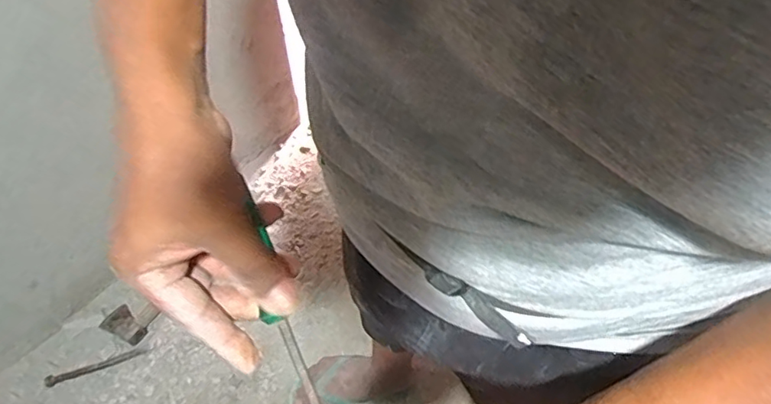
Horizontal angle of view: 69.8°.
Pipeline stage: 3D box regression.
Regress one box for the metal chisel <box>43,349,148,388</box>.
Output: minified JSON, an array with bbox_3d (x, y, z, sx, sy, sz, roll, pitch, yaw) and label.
[{"bbox_3d":[-0.642,0.366,1.227,0.211,0.016,0.025,-17,54,-12],"label":"metal chisel"}]

